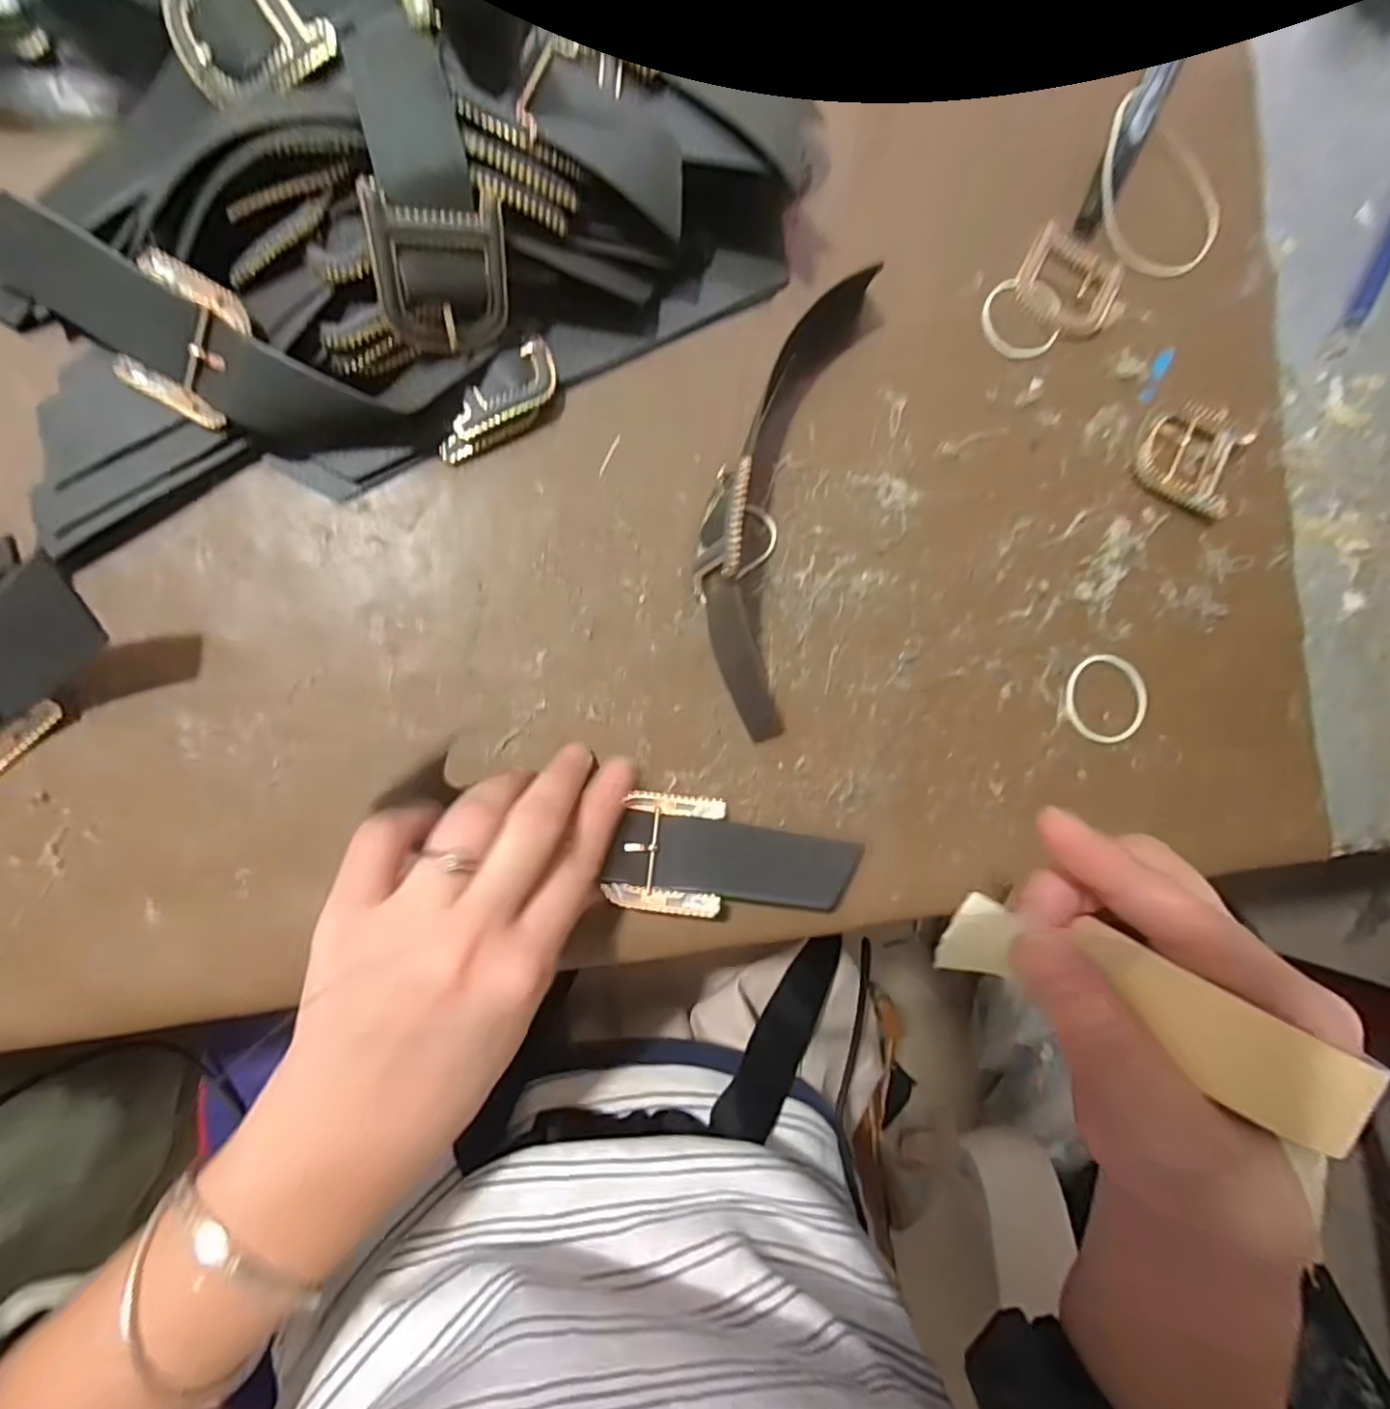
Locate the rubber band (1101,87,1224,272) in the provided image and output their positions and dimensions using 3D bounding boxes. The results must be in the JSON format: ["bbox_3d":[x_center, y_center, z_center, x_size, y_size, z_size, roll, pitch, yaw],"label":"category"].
[{"bbox_3d":[0.231,-0.254,0.313,0.071,0.016,0.079,-8,88,-8],"label":"rubber band"}]

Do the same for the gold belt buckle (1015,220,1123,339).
[{"bbox_3d":[0.181,-0.203,0.307,0.048,0.005,0.045,29,83,-6],"label":"gold belt buckle"}]

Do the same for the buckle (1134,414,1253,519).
[{"bbox_3d":[0.241,-0.121,0.307,0.047,0.008,0.050,25,84,-6],"label":"buckle"}]

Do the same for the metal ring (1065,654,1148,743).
[{"bbox_3d":[0.193,-0.003,0.296,0.039,0.004,0.041,0,87,-8],"label":"metal ring"}]

